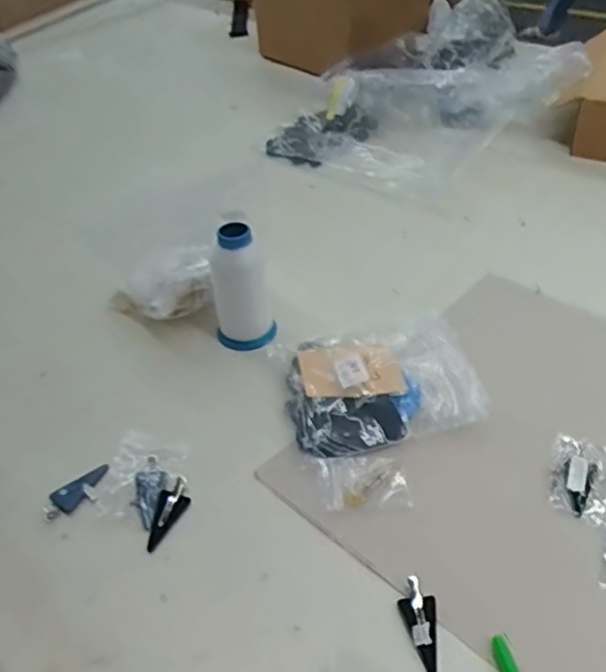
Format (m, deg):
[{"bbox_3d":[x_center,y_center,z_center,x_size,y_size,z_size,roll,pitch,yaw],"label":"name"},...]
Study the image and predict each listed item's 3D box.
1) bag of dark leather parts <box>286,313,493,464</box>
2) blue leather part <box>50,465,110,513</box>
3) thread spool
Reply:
[{"bbox_3d":[0.064,0.036,0.579,0.160,0.035,0.145,-12,40,-6],"label":"bag of dark leather parts"},{"bbox_3d":[-0.180,0.123,0.525,0.024,0.006,0.049,26,50,33],"label":"blue leather part"},{"bbox_3d":[-0.064,-0.051,0.627,0.058,0.113,0.053,-11,40,-5],"label":"thread spool"}]

